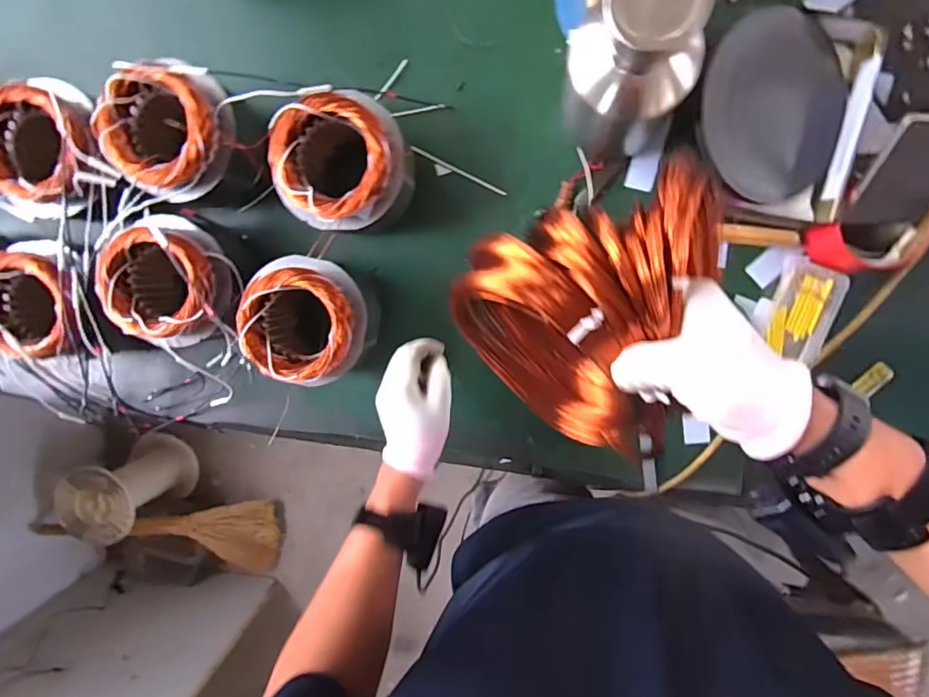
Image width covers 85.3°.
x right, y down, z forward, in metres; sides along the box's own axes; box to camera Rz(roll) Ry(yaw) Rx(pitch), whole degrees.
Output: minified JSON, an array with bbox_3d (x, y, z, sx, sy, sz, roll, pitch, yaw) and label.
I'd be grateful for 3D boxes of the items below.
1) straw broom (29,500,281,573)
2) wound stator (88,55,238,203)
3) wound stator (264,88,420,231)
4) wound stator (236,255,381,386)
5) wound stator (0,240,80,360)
[{"bbox_3d":[-0.855,0.528,1.455,0.609,0.063,0.212,7,99,-11],"label":"straw broom"},{"bbox_3d":[-0.336,-0.248,0.586,0.135,0.095,0.146,20,99,2],"label":"wound stator"},{"bbox_3d":[-0.135,-0.209,0.603,0.135,0.145,0.133,1,98,5],"label":"wound stator"},{"bbox_3d":[-0.178,-0.039,0.631,0.131,0.152,0.134,1,98,5],"label":"wound stator"},{"bbox_3d":[-0.517,-0.061,0.623,0.132,0.090,0.136,0,98,5],"label":"wound stator"}]

